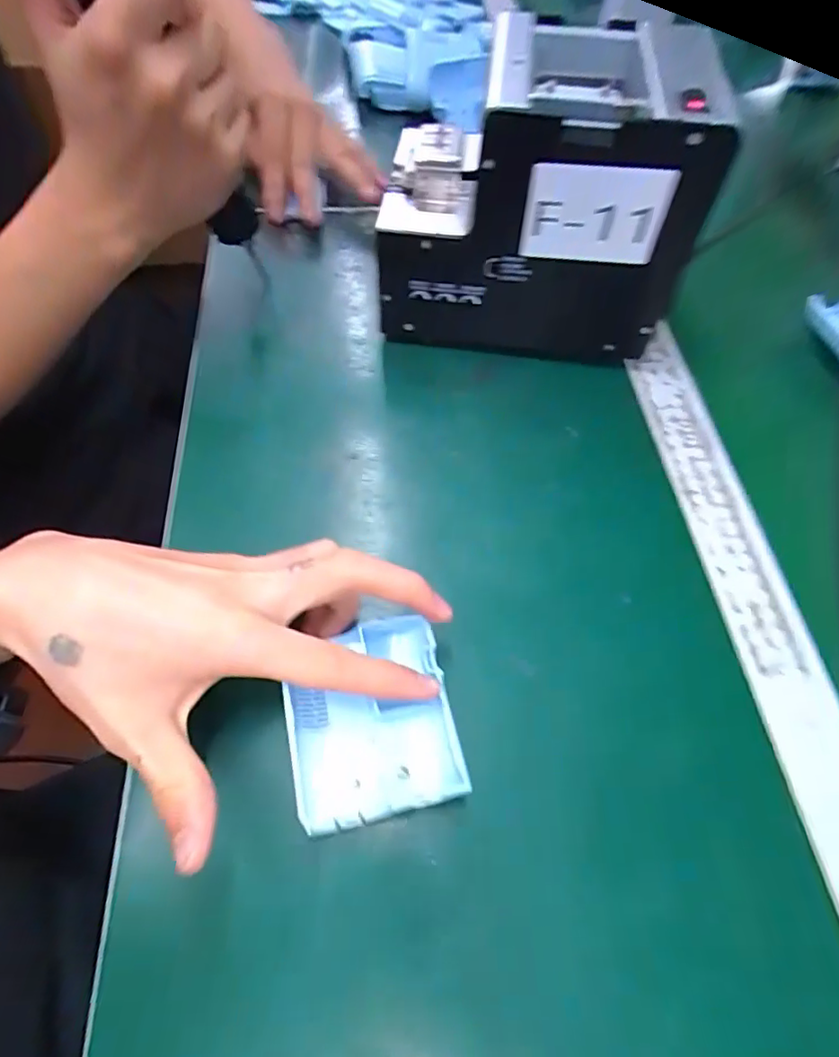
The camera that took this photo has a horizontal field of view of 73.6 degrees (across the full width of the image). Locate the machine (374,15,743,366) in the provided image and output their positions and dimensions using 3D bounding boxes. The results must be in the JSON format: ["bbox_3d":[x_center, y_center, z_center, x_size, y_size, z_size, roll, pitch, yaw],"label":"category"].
[{"bbox_3d":[0.069,-0.207,0.363,0.175,0.154,0.120,6,59,2],"label":"machine"}]

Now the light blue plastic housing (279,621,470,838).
[{"bbox_3d":[-0.023,0.085,0.249,0.072,0.017,0.078,-12,60,-8],"label":"light blue plastic housing"}]

